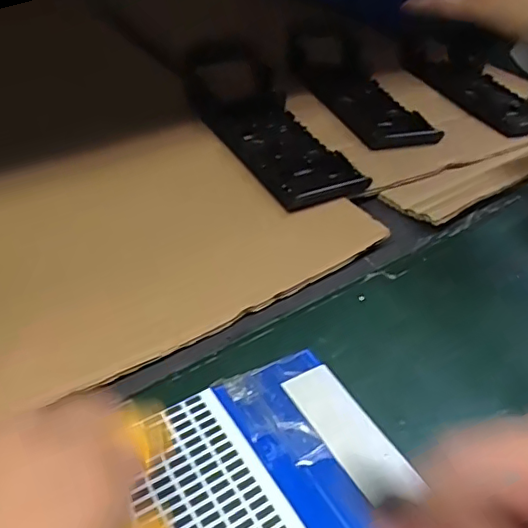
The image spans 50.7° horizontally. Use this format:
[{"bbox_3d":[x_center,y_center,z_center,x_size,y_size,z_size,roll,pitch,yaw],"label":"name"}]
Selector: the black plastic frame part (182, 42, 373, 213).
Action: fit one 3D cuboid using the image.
[{"bbox_3d":[-0.003,-0.134,0.498,0.081,0.035,0.250,-16,46,-24],"label":"black plastic frame part"}]

